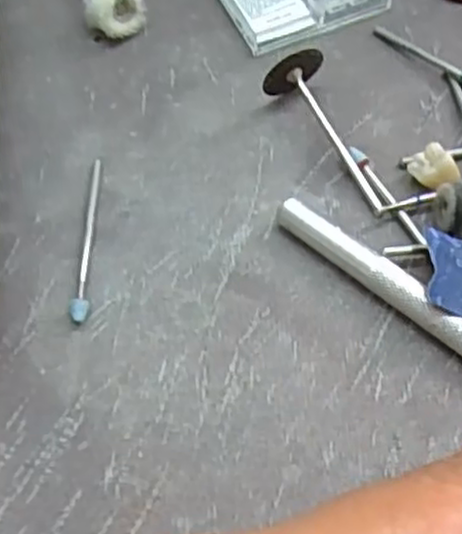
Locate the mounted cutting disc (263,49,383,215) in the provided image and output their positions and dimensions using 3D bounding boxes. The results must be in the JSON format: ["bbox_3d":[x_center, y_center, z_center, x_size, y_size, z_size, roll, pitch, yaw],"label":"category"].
[{"bbox_3d":[0.022,-0.033,0.186,0.016,0.014,0.045,-17,62,-6],"label":"mounted cutting disc"}]

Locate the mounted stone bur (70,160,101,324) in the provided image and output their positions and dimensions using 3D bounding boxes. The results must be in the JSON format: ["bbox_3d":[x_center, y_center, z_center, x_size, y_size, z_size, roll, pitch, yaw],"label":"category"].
[{"bbox_3d":[-0.035,-0.008,0.180,0.004,0.004,0.046,-3,61,2],"label":"mounted stone bur"}]

